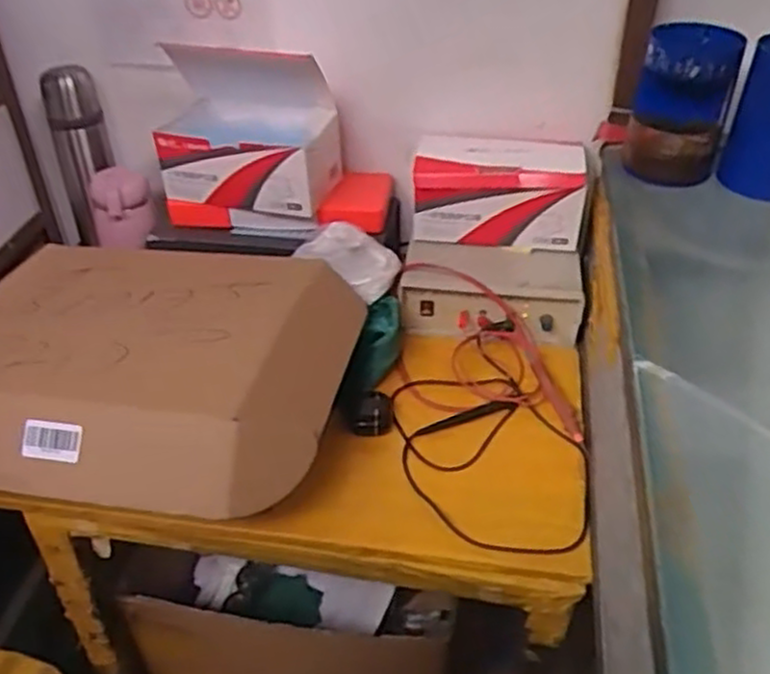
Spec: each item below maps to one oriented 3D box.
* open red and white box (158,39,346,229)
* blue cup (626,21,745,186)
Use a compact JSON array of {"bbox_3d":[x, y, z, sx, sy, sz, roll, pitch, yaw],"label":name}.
[{"bbox_3d":[-0.163,-0.231,0.862,0.217,0.174,0.115,10,41,15],"label":"open red and white box"},{"bbox_3d":[0.288,-0.224,0.733,0.087,0.132,0.082,10,40,15],"label":"blue cup"}]

